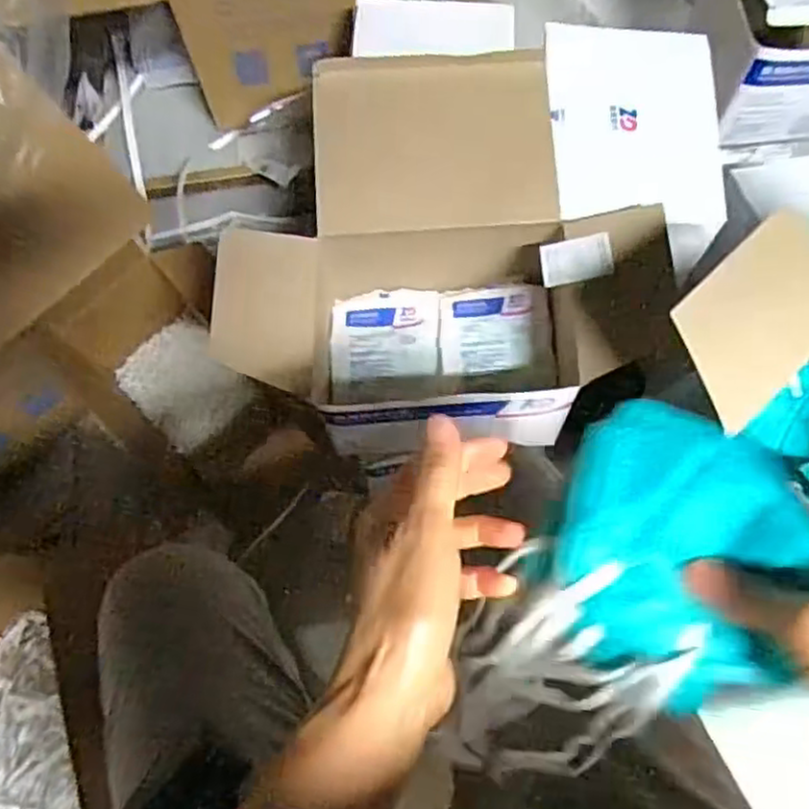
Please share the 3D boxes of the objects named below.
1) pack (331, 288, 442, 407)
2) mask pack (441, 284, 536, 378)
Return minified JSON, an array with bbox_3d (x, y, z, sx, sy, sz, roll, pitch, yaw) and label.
[{"bbox_3d":[-0.022,-0.068,0.845,0.125,0.022,0.141,2,71,3],"label":"pack"},{"bbox_3d":[0.096,-0.088,0.830,0.107,0.025,0.106,-1,71,2],"label":"mask pack"}]

